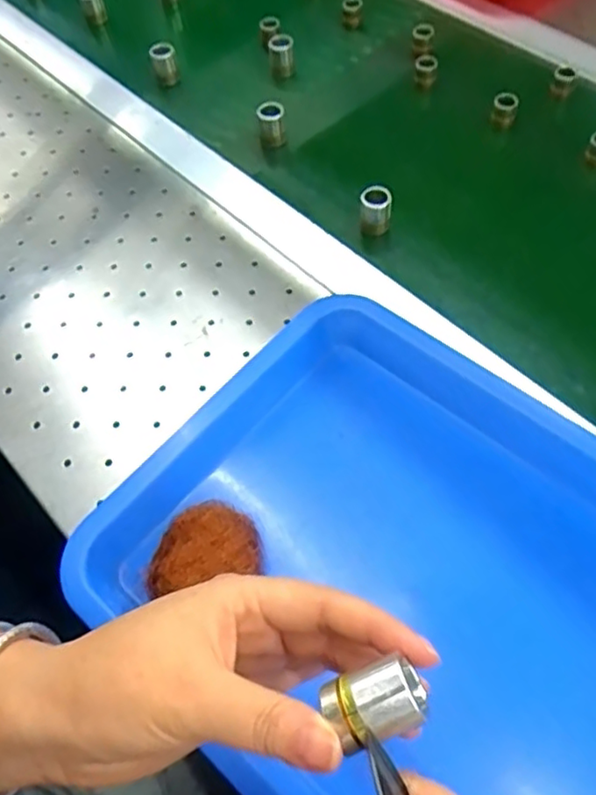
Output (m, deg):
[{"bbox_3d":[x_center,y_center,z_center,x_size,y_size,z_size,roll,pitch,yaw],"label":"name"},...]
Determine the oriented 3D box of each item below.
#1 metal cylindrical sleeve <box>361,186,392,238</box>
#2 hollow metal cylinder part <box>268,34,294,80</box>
[{"bbox_3d":[0.060,-0.143,0.489,0.022,0.032,0.018,3,59,5],"label":"metal cylindrical sleeve"},{"bbox_3d":[-0.016,-0.322,0.598,0.019,0.033,0.018,11,60,10],"label":"hollow metal cylinder part"}]

